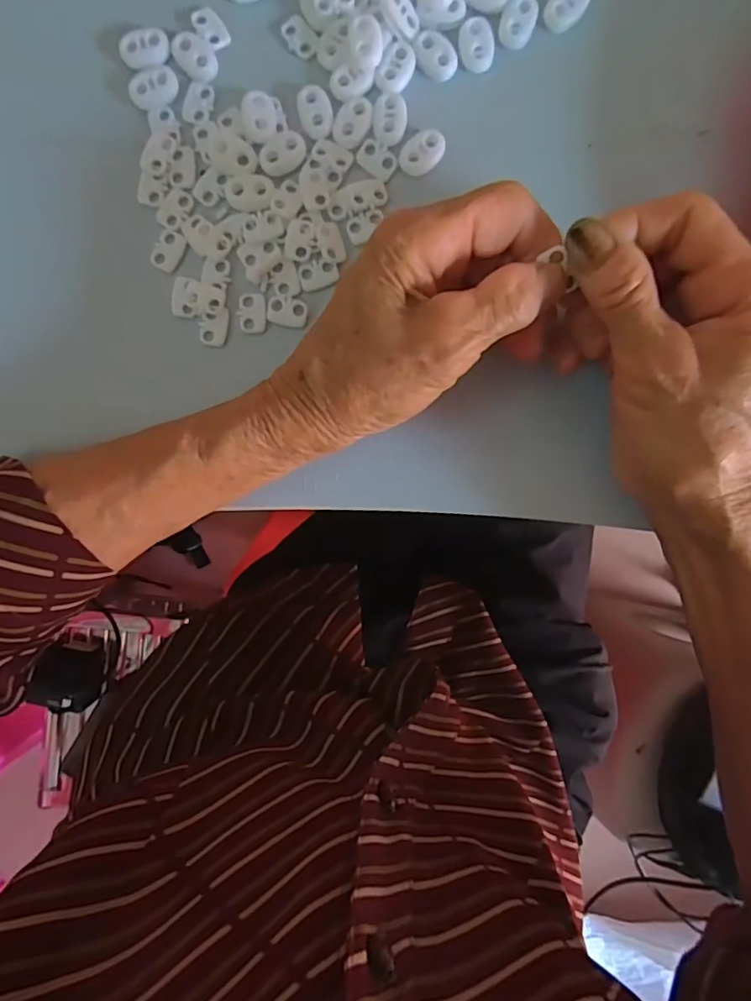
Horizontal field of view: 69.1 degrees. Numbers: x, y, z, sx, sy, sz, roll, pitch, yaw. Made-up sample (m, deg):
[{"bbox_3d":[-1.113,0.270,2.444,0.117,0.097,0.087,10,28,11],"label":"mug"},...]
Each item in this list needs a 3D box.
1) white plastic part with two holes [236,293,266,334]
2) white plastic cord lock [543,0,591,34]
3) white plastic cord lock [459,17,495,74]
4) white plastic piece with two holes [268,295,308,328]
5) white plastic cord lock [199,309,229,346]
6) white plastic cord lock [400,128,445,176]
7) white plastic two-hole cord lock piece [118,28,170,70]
[{"bbox_3d":[-0.057,-0.086,0.250,0.013,0.004,0.018,-1,93,1],"label":"white plastic part with two holes"},{"bbox_3d":[0.085,-0.219,0.241,0.016,0.004,0.022,44,93,-2],"label":"white plastic cord lock"},{"bbox_3d":[0.045,-0.204,0.243,0.015,0.004,0.022,-3,93,1],"label":"white plastic cord lock"},{"bbox_3d":[-0.041,-0.087,0.251,0.018,0.004,0.012,7,93,0],"label":"white plastic piece with two holes"},{"bbox_3d":[-0.074,-0.079,0.250,0.013,0.004,0.017,0,93,1],"label":"white plastic cord lock"},{"bbox_3d":[0.021,-0.157,0.246,0.015,0.004,0.022,41,93,-1],"label":"white plastic cord lock"},{"bbox_3d":[-0.102,-0.201,0.241,0.021,0.004,0.016,-19,93,2],"label":"white plastic two-hole cord lock piece"}]

